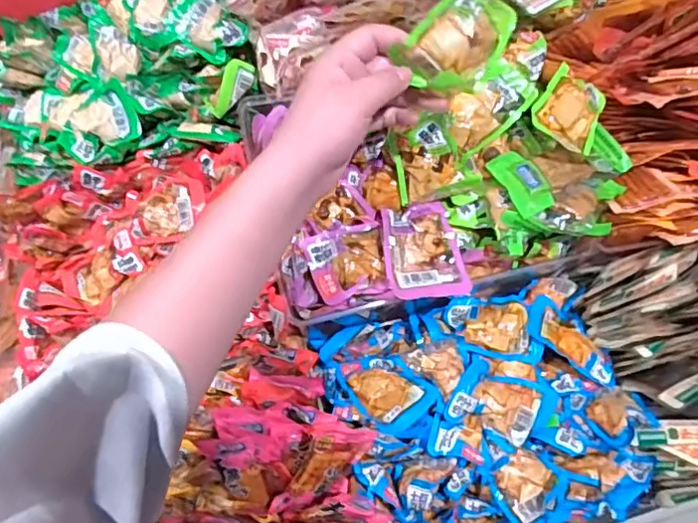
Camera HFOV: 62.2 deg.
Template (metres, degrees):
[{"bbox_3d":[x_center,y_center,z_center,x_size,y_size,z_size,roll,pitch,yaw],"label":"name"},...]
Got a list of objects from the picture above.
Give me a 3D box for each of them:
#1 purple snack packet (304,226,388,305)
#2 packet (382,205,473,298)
[{"bbox_3d":[-0.002,0.002,0.537,0.067,0.013,0.066,-8,66,-4],"label":"purple snack packet"},{"bbox_3d":[0.067,-0.010,0.532,0.069,0.016,0.091,-8,66,-5],"label":"packet"}]

